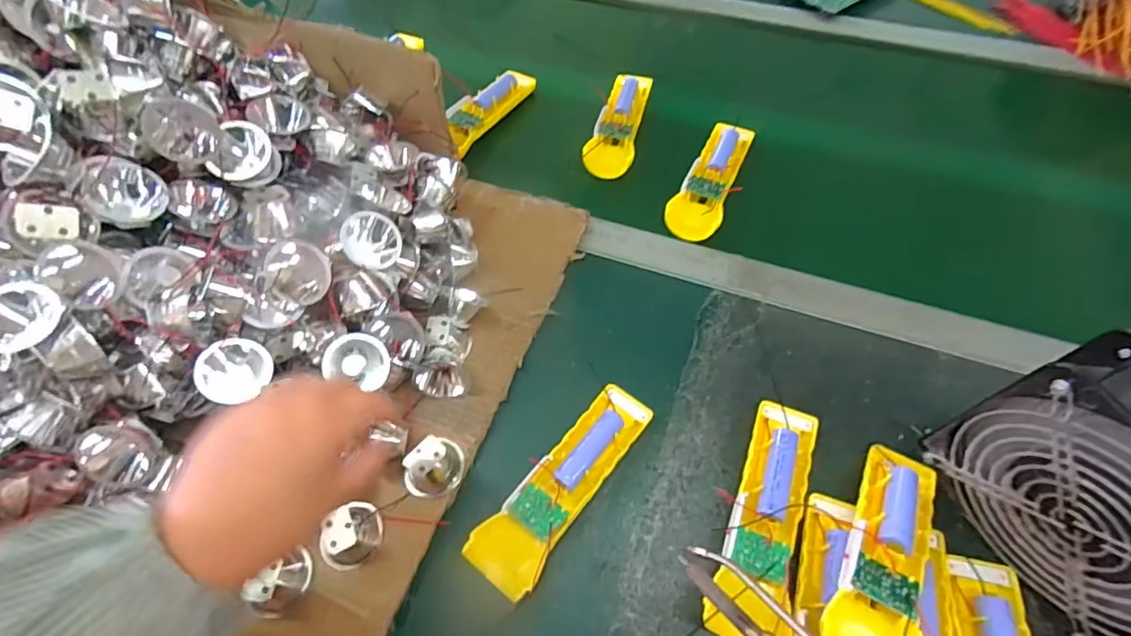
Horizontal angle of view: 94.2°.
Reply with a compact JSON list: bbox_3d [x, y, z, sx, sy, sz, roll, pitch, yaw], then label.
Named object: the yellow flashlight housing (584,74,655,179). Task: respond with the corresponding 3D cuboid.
[{"bbox_3d":[0.059,-0.218,0.580,0.050,0.020,0.165,10,60,8],"label":"yellow flashlight housing"}]

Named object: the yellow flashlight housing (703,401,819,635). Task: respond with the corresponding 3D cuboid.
[{"bbox_3d":[0.137,0.133,0.361,0.049,0.033,0.164,18,61,12],"label":"yellow flashlight housing"}]

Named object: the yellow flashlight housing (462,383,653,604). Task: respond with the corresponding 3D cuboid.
[{"bbox_3d":[0.001,0.117,0.376,0.047,0.031,0.160,35,66,20],"label":"yellow flashlight housing"}]

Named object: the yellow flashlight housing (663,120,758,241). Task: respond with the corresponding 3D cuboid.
[{"bbox_3d":[0.147,-0.145,0.531,0.050,0.024,0.164,20,62,13],"label":"yellow flashlight housing"}]

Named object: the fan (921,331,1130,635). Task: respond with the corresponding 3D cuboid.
[{"bbox_3d":[0.306,0.106,0.300,0.059,0.151,0.146,-22,61,-11],"label":"fan"}]

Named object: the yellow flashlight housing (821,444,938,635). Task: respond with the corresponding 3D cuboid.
[{"bbox_3d":[0.194,0.142,0.318,0.049,0.022,0.158,29,47,17],"label":"yellow flashlight housing"}]

